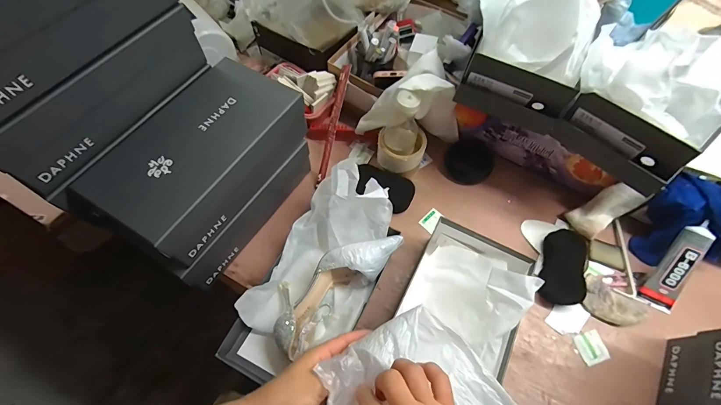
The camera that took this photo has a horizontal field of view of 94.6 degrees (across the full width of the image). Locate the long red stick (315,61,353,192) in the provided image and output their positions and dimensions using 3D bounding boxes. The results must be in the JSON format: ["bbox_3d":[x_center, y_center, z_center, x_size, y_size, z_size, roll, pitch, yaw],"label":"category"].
[{"bbox_3d":[-0.054,-0.152,0.659,0.015,0.012,0.246,13,90,7],"label":"long red stick"}]

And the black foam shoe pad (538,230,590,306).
[{"bbox_3d":[0.353,0.104,0.575,0.064,0.031,0.142,23,64,11],"label":"black foam shoe pad"}]

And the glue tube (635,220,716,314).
[{"bbox_3d":[0.513,0.105,0.539,0.051,0.027,0.151,25,103,12],"label":"glue tube"}]

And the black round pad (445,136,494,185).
[{"bbox_3d":[0.221,-0.084,0.675,0.090,0.008,0.090,0,90,14],"label":"black round pad"}]

